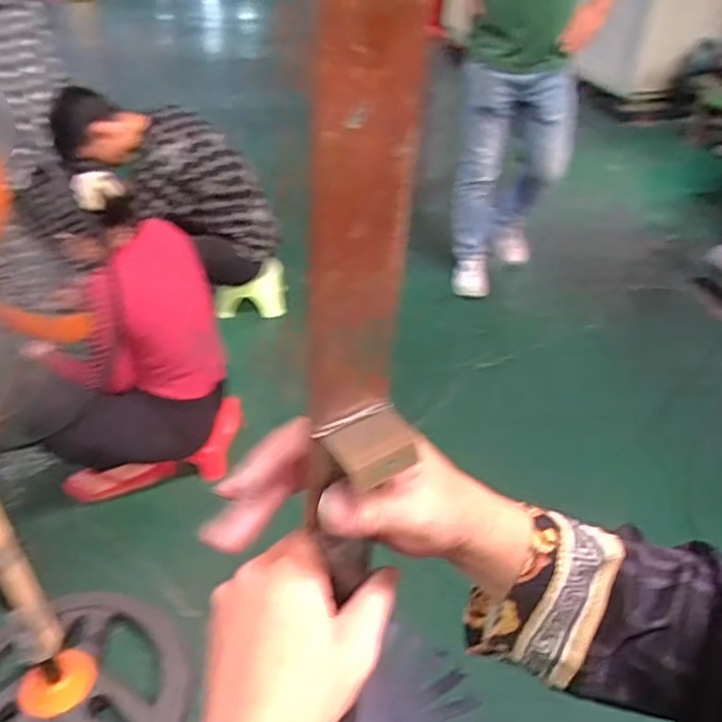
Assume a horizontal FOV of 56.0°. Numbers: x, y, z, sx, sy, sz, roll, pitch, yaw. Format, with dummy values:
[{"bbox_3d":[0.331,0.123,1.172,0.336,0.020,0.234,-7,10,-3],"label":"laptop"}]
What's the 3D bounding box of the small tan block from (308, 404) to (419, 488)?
[{"bbox_3d":[0.004,0.034,0.282,0.034,0.012,0.029,-21,43,-31],"label":"small tan block"}]

